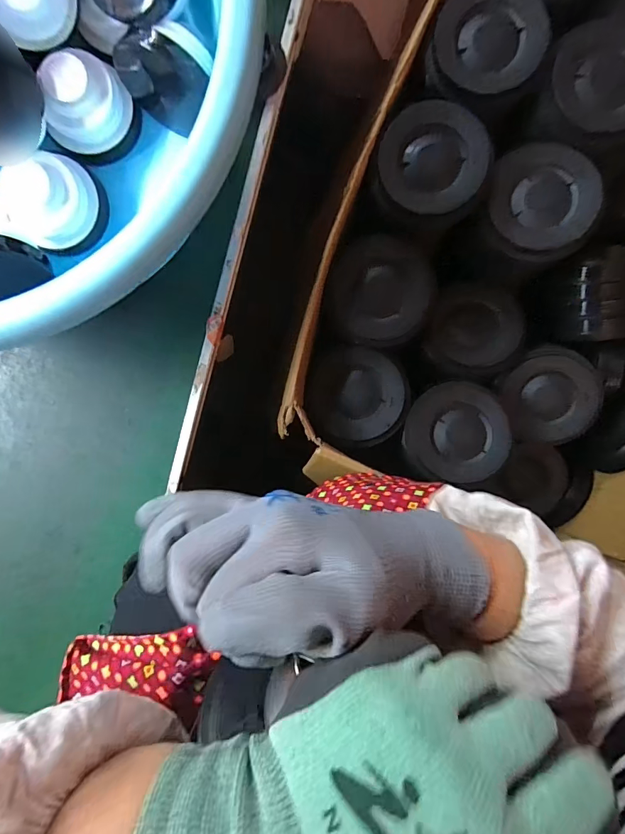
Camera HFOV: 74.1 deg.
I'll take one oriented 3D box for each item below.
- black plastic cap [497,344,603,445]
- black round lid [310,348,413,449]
[{"bbox_3d":[0.296,-0.026,0.515,0.117,0.030,0.120,-8,94,0],"label":"black plastic cap"},{"bbox_3d":[0.054,-0.022,0.477,0.111,0.020,0.110,0,94,-1],"label":"black round lid"}]

